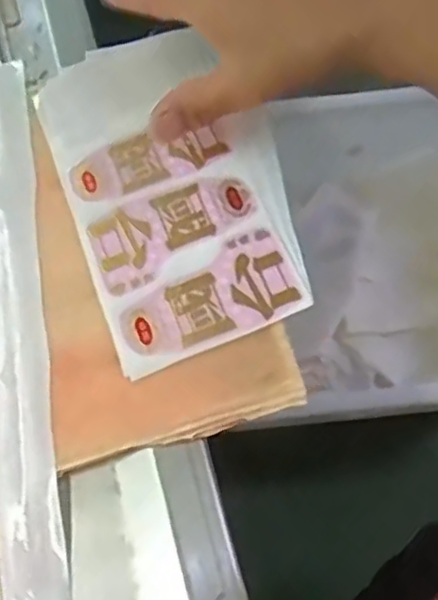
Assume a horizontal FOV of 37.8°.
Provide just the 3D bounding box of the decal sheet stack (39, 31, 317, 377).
[{"bbox_3d":[-0.026,-0.066,0.341,0.112,0.007,0.192,-22,66,-2],"label":"decal sheet stack"}]

